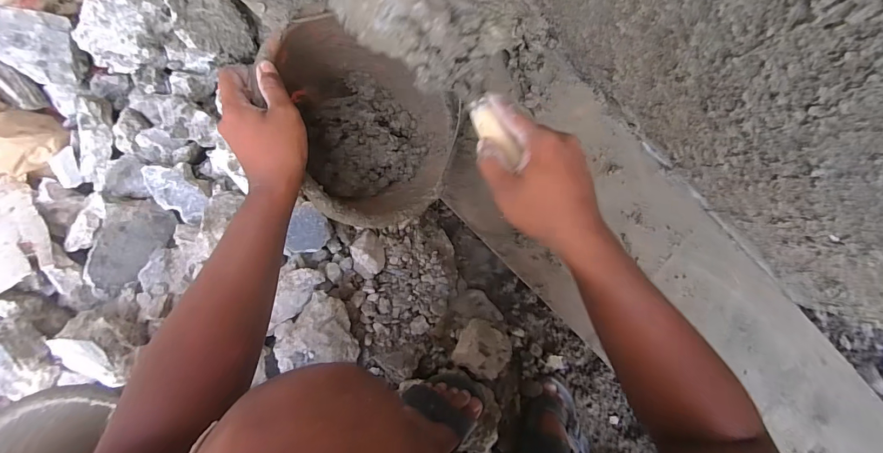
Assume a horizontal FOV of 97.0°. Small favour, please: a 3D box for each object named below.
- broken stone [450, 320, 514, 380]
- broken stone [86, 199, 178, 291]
[{"bbox_3d":[0.067,0.195,0.621,0.083,0.052,0.069,29,94,-6],"label":"broken stone"},{"bbox_3d":[-0.517,0.031,0.655,0.096,0.048,0.152,18,62,-41],"label":"broken stone"}]

